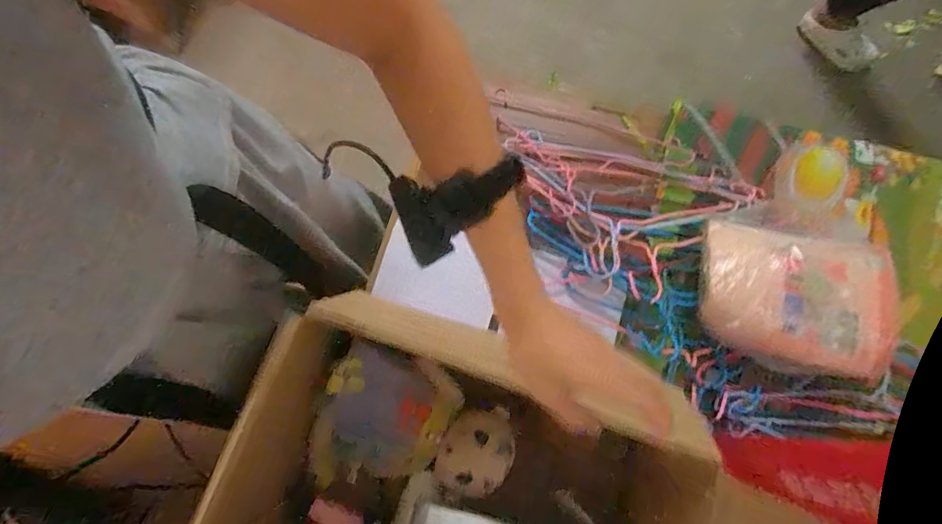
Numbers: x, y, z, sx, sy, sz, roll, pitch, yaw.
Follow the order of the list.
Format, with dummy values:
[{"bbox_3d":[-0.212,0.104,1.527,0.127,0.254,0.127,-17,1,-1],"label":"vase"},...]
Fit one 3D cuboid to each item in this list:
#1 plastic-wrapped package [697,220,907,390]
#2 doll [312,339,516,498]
[{"bbox_3d":[0.463,0.051,0.640,0.261,0.061,0.205,11,78,3],"label":"plastic-wrapped package"},{"bbox_3d":[-0.063,0.212,0.555,0.244,0.061,0.145,15,78,4],"label":"doll"}]

